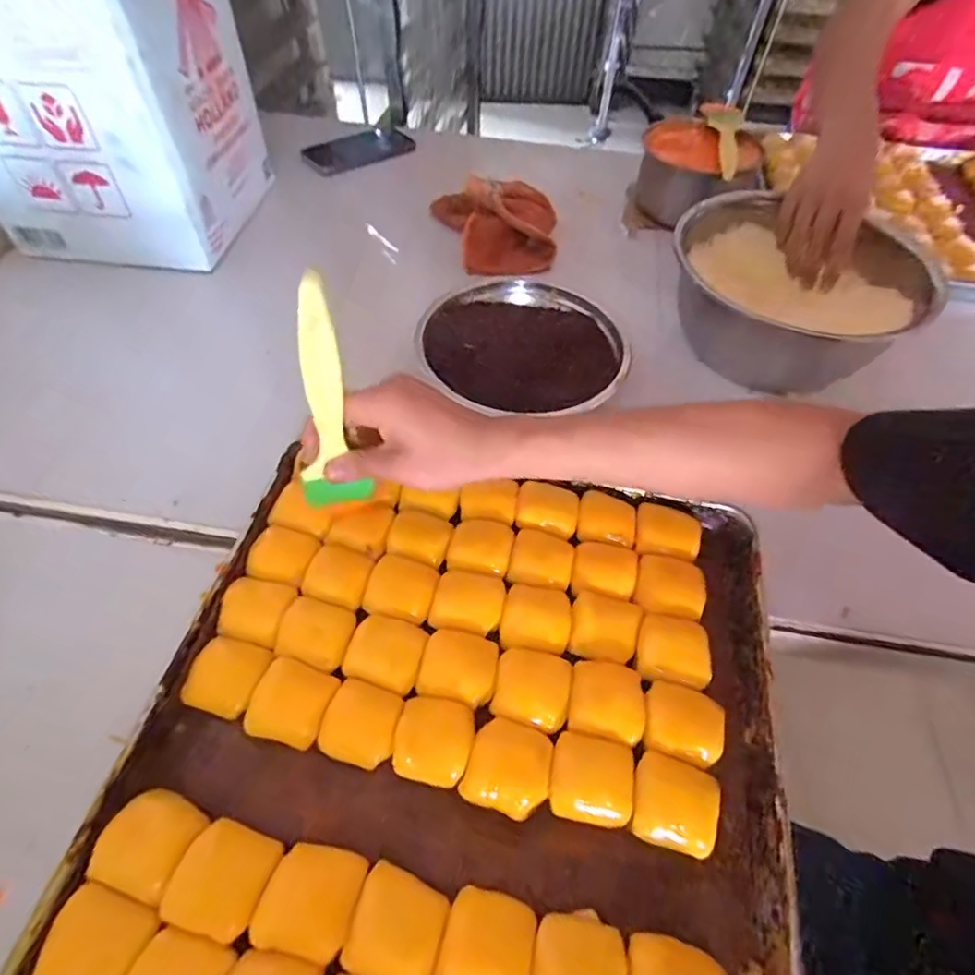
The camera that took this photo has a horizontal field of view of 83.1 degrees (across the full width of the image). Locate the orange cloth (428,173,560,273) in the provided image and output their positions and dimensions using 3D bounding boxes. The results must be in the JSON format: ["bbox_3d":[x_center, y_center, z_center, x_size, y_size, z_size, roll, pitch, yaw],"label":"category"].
[{"bbox_3d":[0.009,-0.344,0.701,0.161,0.071,0.136,1,55,-2],"label":"orange cloth"}]

